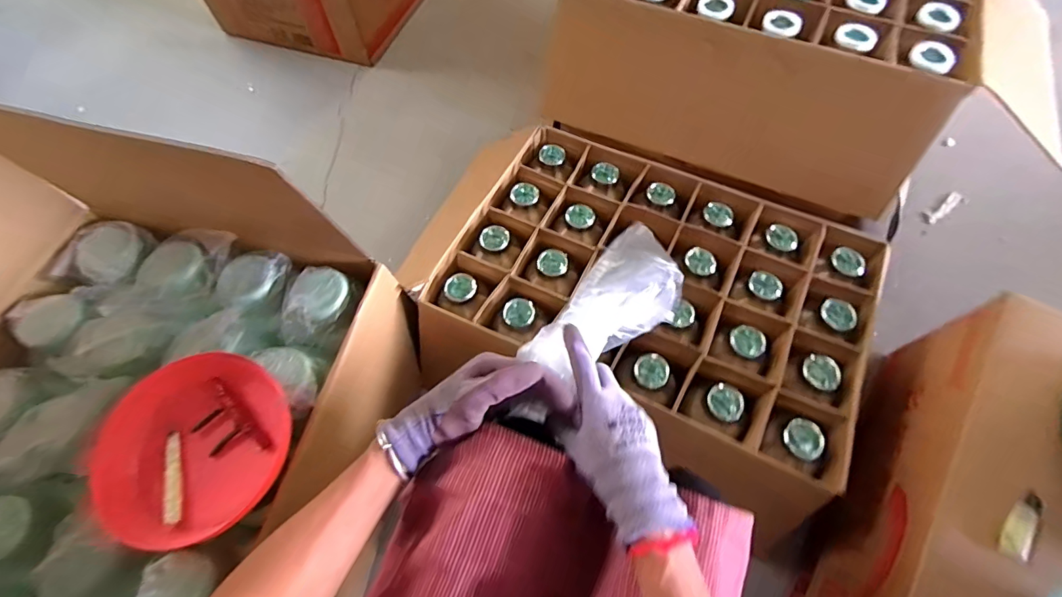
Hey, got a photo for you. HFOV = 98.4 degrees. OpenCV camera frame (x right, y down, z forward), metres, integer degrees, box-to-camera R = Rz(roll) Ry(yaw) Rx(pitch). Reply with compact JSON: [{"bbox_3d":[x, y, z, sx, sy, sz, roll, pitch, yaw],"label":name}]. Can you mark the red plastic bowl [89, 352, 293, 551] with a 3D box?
[{"bbox_3d":[-0.415,0.182,0.570,0.206,0.058,0.218,0,63,1],"label":"red plastic bowl"}]

